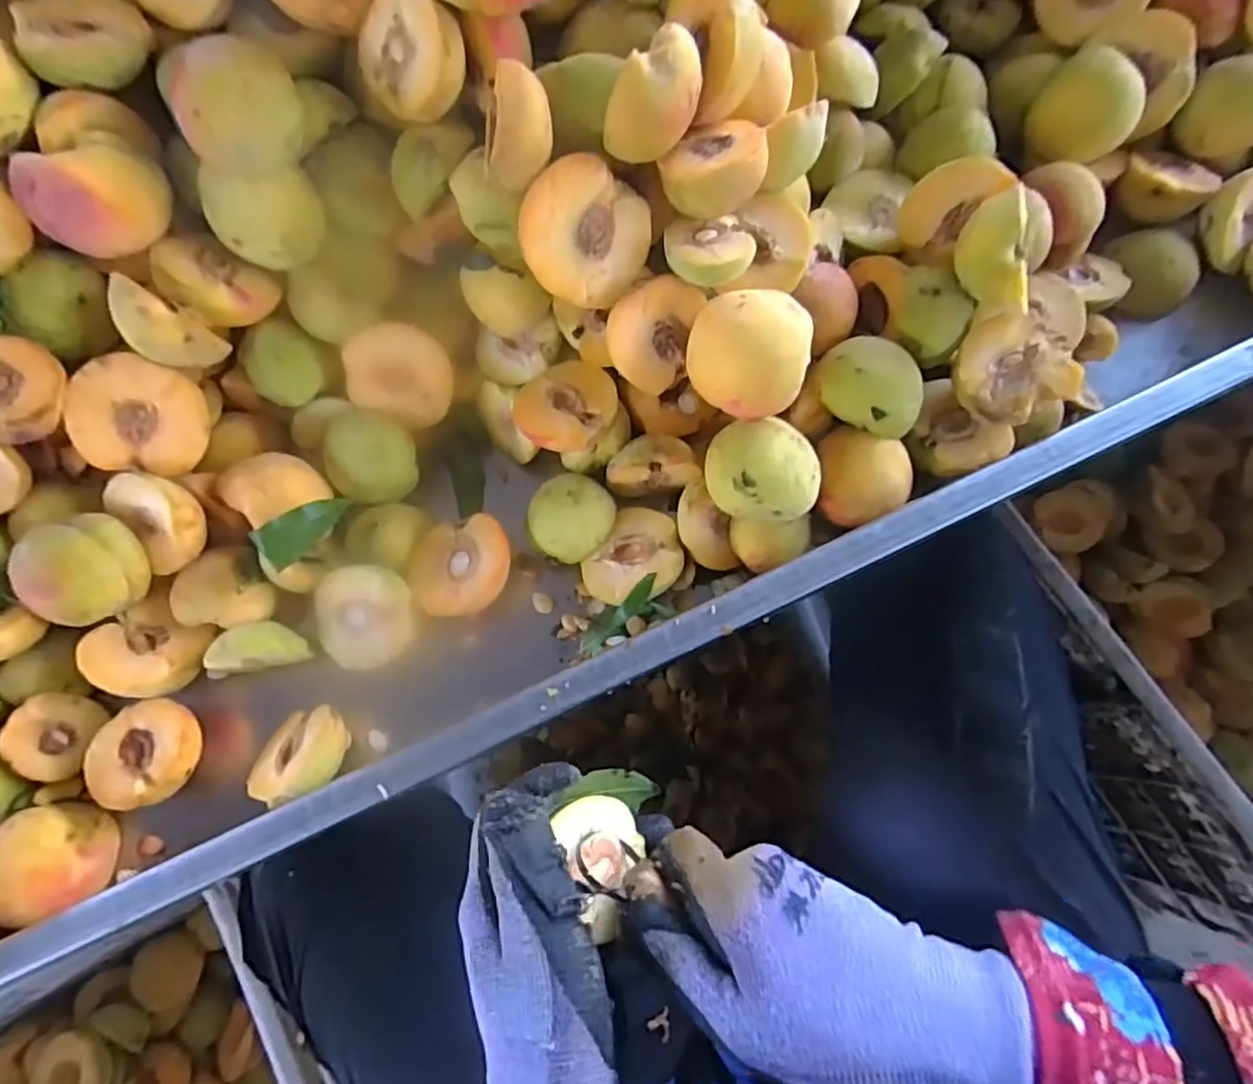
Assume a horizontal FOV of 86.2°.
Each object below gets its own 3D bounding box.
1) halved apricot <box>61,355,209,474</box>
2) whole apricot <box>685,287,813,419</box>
[{"bbox_3d":[-0.299,-0.080,0.415,0.072,0.034,0.068,3,107,-20],"label":"halved apricot"},{"bbox_3d":[0.071,-0.108,0.390,0.066,0.056,0.061,0,74,1],"label":"whole apricot"}]

